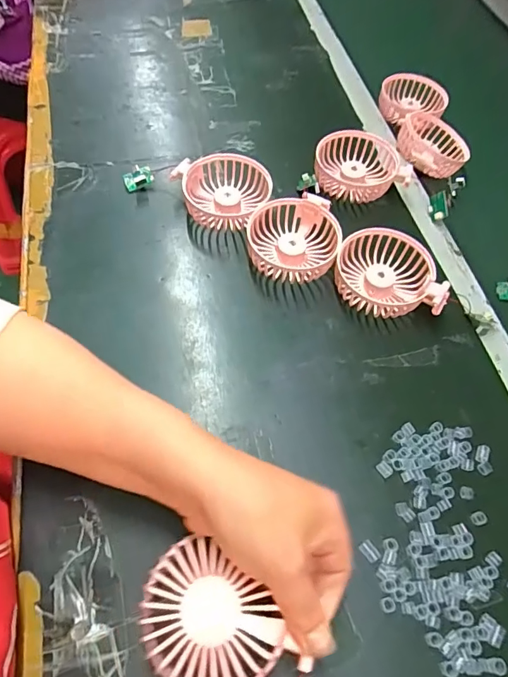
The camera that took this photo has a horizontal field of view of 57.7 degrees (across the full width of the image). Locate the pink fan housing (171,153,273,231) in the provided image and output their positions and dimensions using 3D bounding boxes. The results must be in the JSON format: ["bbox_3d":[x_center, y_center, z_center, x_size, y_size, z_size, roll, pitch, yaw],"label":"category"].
[{"bbox_3d":[-0.032,-0.155,0.485,0.101,0.035,0.083,36,61,15],"label":"pink fan housing"}]

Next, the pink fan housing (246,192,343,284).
[{"bbox_3d":[0.038,-0.095,0.454,0.086,0.038,0.085,2,60,-3],"label":"pink fan housing"}]

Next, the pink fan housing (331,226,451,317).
[{"bbox_3d":[0.125,-0.060,0.436,0.096,0.035,0.088,0,60,-4],"label":"pink fan housing"}]

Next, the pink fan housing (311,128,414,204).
[{"bbox_3d":[0.114,-0.189,0.513,0.097,0.033,0.085,-9,60,-12],"label":"pink fan housing"}]

